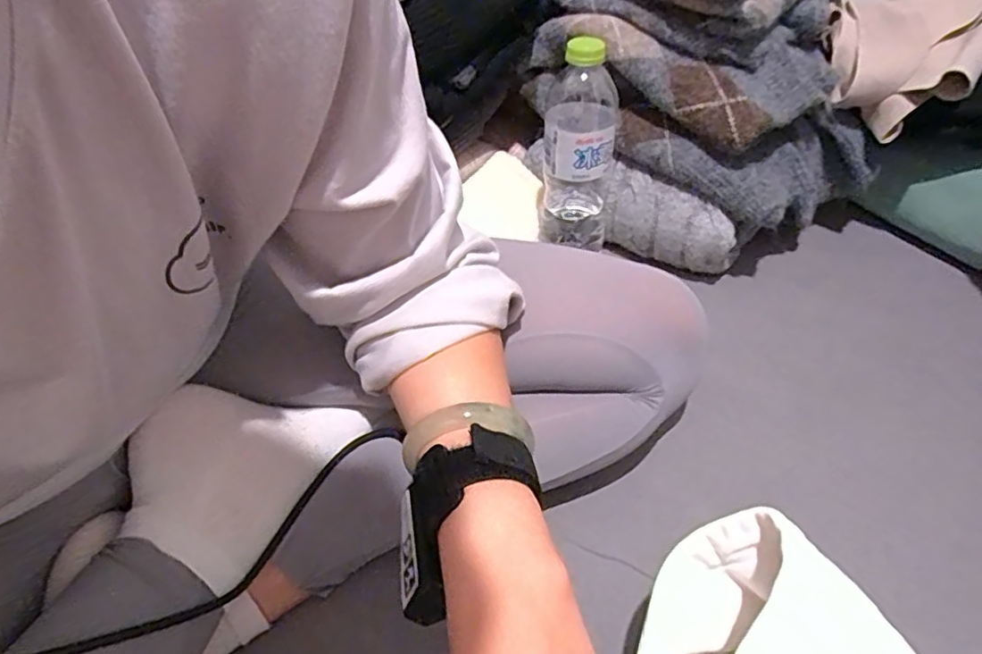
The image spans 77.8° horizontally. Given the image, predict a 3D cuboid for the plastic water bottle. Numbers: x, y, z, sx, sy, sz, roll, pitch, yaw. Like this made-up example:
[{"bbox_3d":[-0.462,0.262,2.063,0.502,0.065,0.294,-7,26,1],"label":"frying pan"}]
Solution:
[{"bbox_3d":[0.084,-0.165,0.573,0.068,0.197,0.068,7,42,10],"label":"plastic water bottle"}]

